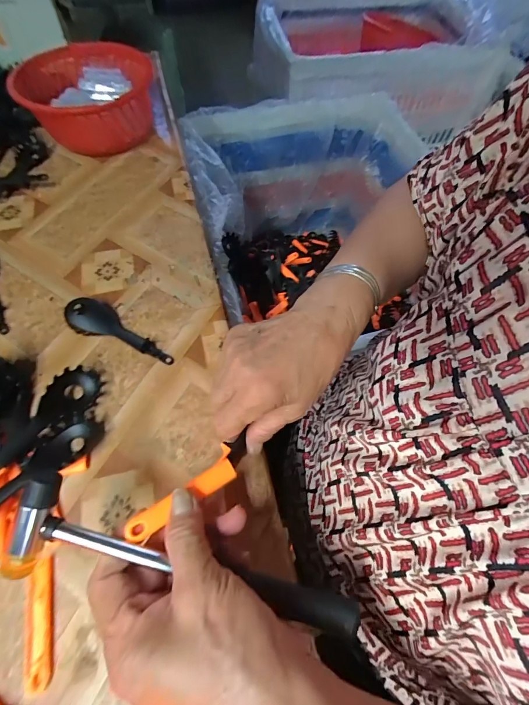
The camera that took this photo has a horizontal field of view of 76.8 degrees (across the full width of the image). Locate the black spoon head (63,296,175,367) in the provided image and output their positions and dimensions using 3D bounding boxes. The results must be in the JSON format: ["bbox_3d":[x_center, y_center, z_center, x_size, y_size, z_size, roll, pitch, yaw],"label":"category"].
[{"bbox_3d":[-0.145,-0.024,0.338,0.120,0.017,0.038,22,62,10],"label":"black spoon head"}]

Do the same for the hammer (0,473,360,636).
[{"bbox_3d":[-0.047,0.124,0.197,0.207,0.020,0.048,17,61,-1],"label":"hammer"}]

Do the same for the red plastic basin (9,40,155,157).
[{"bbox_3d":[-0.251,-0.358,0.482,0.164,0.077,0.177,7,61,2],"label":"red plastic basin"}]

